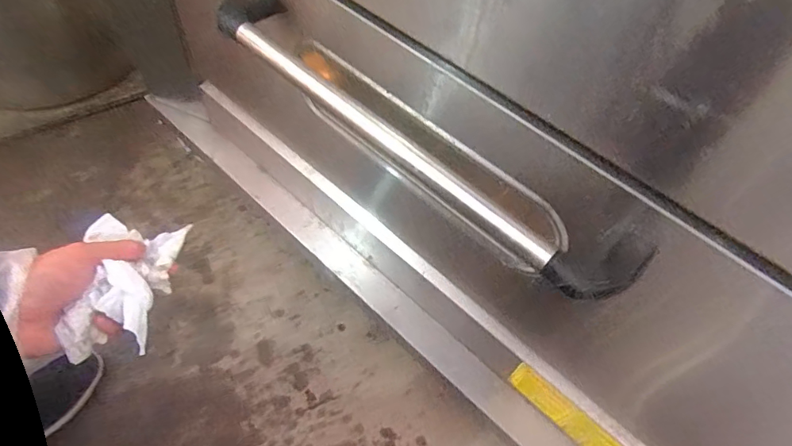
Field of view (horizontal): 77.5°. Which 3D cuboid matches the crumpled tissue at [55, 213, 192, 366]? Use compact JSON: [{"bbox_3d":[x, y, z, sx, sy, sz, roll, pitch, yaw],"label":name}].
[{"bbox_3d":[-0.245,0.052,0.450,0.076,0.049,0.133,-2,54,-3],"label":"crumpled tissue"}]

